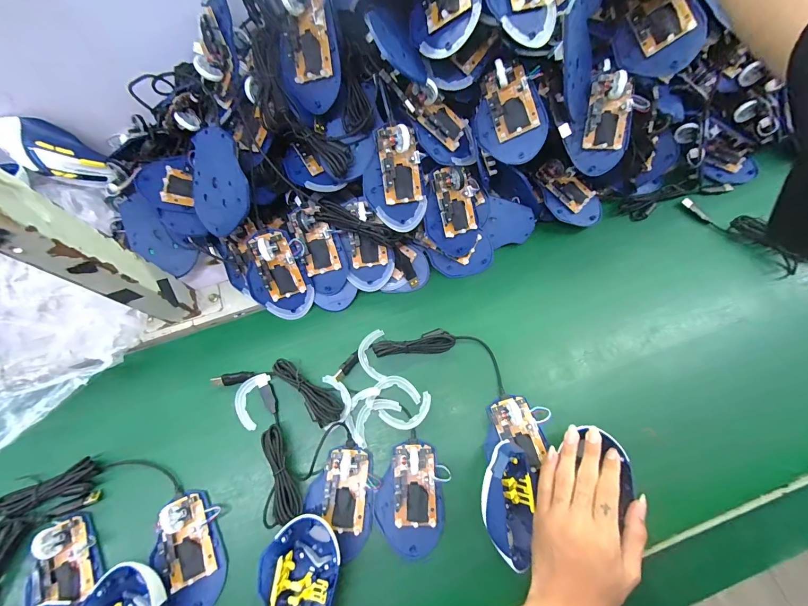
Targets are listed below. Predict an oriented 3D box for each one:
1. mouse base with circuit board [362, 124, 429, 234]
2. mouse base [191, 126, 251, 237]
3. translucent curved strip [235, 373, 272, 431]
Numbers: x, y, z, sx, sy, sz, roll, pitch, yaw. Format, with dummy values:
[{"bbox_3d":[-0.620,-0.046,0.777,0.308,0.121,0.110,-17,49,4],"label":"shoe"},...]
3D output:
[{"bbox_3d":[-0.007,-0.136,0.380,0.074,0.028,0.109,-23,114,-12],"label":"mouse base with circuit board"},{"bbox_3d":[-0.202,-0.130,0.374,0.068,0.007,0.108,18,114,9],"label":"mouse base"},{"bbox_3d":[-0.186,0.116,0.410,0.036,0.007,0.064,12,69,5],"label":"translucent curved strip"}]

